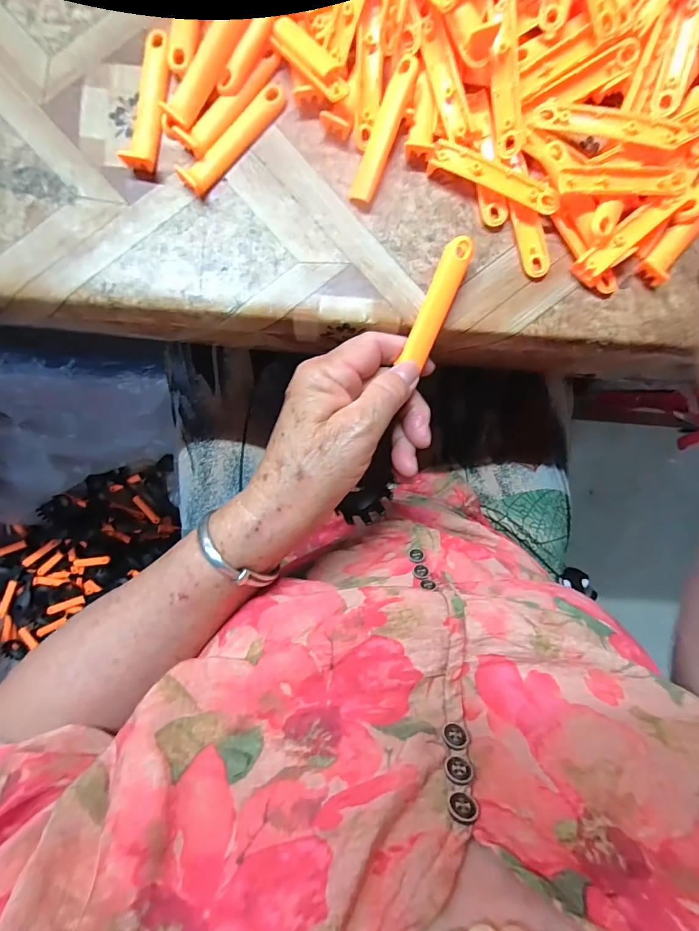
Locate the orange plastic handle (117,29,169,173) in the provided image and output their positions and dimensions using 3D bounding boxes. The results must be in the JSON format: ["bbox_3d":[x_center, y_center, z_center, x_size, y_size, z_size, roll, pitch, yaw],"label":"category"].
[{"bbox_3d":[-0.112,-0.204,0.234,0.017,0.010,0.076,13,94,-1],"label":"orange plastic handle"}]

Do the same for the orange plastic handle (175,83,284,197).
[{"bbox_3d":[-0.065,-0.185,0.235,0.016,0.010,0.075,43,92,-3],"label":"orange plastic handle"}]

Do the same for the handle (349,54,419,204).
[{"bbox_3d":[0.019,-0.188,0.237,0.014,0.010,0.076,22,93,-2],"label":"handle"}]

